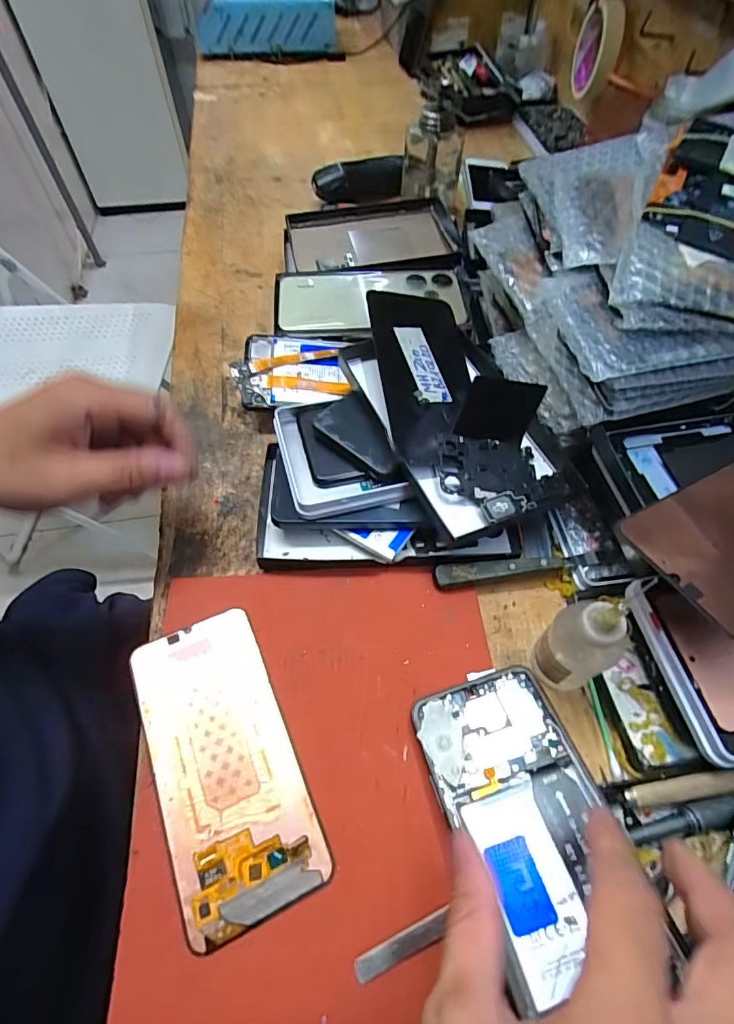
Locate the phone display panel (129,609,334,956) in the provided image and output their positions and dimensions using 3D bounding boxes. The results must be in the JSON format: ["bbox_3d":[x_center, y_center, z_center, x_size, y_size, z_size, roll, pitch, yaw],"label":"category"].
[{"bbox_3d":[-0.080,0.135,0.264,0.073,0.006,0.153,-22,61,-13],"label":"phone display panel"}]

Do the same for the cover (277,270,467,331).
[{"bbox_3d":[0.003,-0.203,0.447,0.172,0.009,0.084,-3,59,-1],"label":"cover"}]

